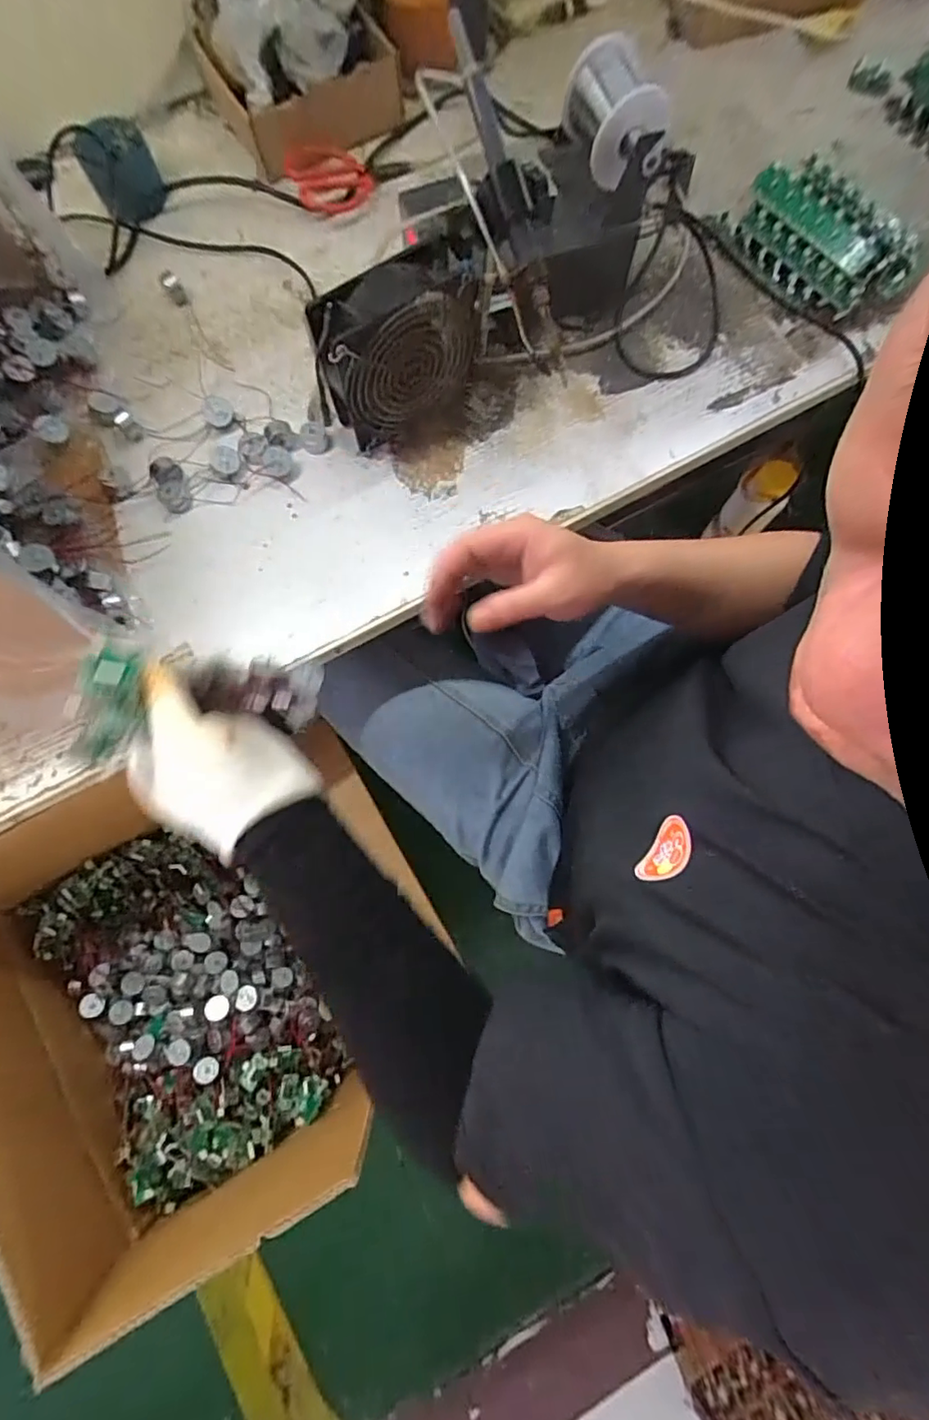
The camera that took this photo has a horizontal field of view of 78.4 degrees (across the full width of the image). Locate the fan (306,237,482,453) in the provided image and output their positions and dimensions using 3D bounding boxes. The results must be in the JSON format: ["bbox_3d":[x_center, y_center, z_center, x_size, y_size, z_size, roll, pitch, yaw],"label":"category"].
[{"bbox_3d":[-0.049,-0.291,0.467,0.132,0.123,0.049,-29,80,-6],"label":"fan"}]

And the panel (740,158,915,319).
[{"bbox_3d":[0.331,-0.443,0.536,0.113,0.029,0.159,-37,81,15],"label":"panel"}]

